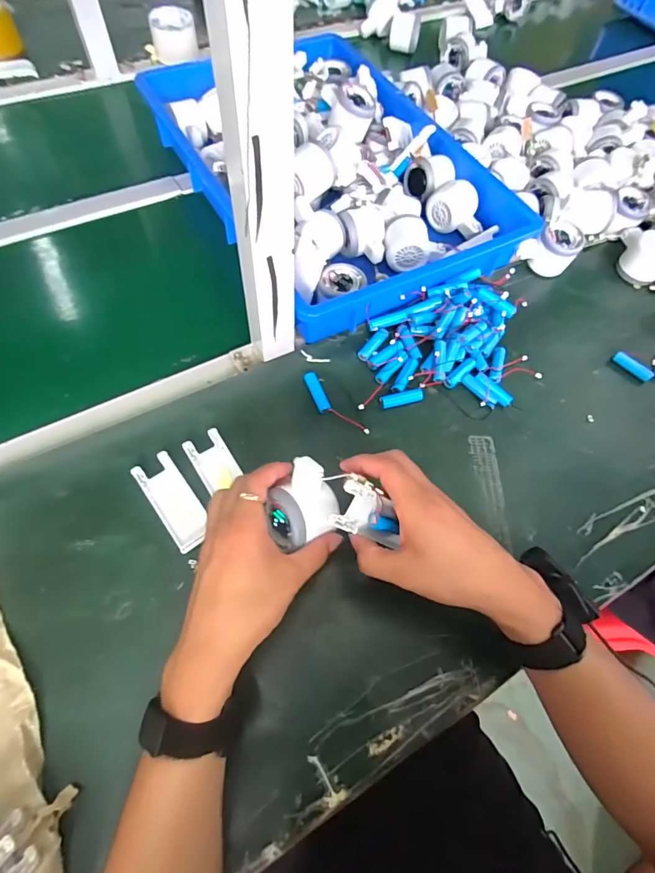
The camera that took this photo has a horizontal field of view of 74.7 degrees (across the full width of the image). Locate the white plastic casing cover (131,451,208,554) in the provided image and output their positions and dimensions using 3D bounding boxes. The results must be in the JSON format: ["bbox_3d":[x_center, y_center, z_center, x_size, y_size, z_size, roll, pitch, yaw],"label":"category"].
[{"bbox_3d":[-0.153,0.064,0.428,0.039,0.009,0.101,-33,71,-19],"label":"white plastic casing cover"}]

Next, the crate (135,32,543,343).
[{"bbox_3d":[0.004,-0.415,0.620,0.380,0.085,0.549,-27,68,-14],"label":"crate"}]

